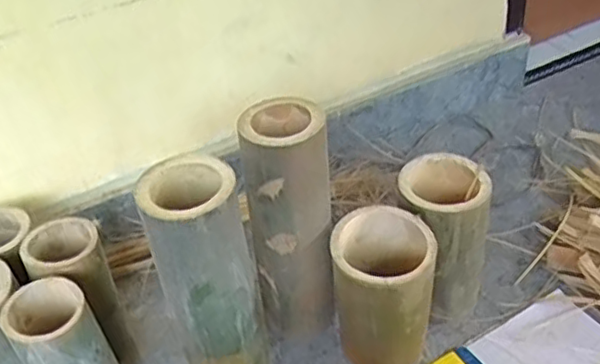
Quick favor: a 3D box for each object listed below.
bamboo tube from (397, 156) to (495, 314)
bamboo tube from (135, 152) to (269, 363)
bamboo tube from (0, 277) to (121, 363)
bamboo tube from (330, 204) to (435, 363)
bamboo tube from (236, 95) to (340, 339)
[{"bbox_3d":[0.163,0.066,0.720,0.096,0.163,0.110,-7,38,-2],"label":"bamboo tube"},{"bbox_3d":[-0.083,0.108,0.610,0.085,0.277,0.083,-15,39,-12],"label":"bamboo tube"},{"bbox_3d":[-0.224,0.179,0.630,0.078,0.161,0.086,-29,44,-27],"label":"bamboo tube"},{"bbox_3d":[0.086,0.120,0.657,0.096,0.163,0.097,-5,38,1],"label":"bamboo tube"},{"bbox_3d":[-0.009,0.047,0.660,0.076,0.266,0.074,-12,39,-8],"label":"bamboo tube"}]

